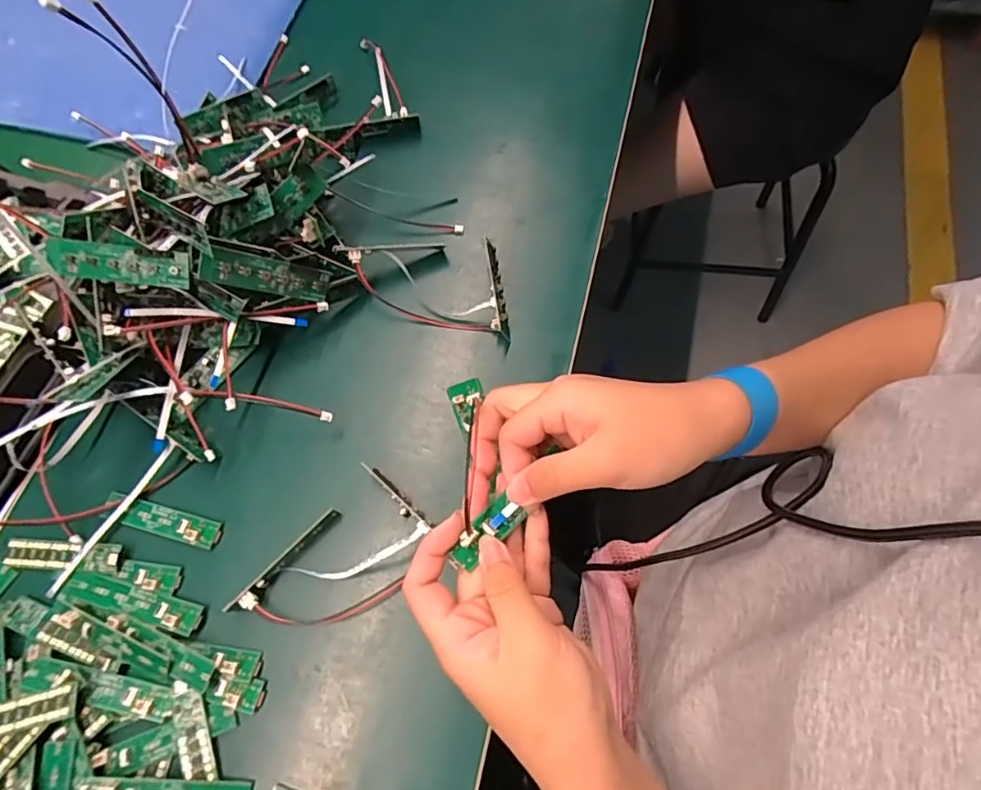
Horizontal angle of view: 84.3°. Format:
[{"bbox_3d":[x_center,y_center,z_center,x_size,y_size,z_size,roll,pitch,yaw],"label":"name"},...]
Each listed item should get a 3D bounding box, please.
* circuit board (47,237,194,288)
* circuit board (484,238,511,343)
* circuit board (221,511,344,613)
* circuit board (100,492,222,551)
[{"bbox_3d":[-0.228,-0.081,0.334,0.081,0.004,0.022,6,110,-5],"label":"circuit board"},{"bbox_3d":[0.004,-0.083,0.409,0.011,0.018,0.086,-6,68,-2],"label":"circuit board"},{"bbox_3d":[-0.126,0.104,0.340,0.011,0.019,0.081,38,73,15],"label":"circuit board"},{"bbox_3d":[-0.219,0.082,0.358,0.083,0.006,0.018,14,69,6],"label":"circuit board"}]

